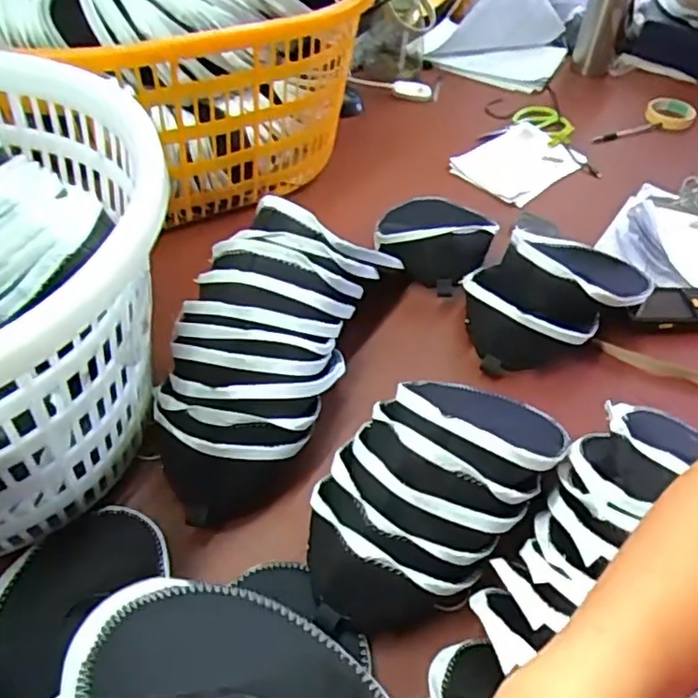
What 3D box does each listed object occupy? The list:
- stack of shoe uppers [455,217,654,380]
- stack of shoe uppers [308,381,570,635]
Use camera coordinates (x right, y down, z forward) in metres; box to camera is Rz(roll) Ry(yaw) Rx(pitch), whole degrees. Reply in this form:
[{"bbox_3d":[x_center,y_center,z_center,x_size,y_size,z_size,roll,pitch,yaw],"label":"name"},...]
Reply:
[{"bbox_3d":[0.271,-0.087,0.828,0.199,0.106,0.290,28,50,22],"label":"stack of shoe uppers"},{"bbox_3d":[0.077,0.119,0.598,0.168,0.133,0.292,35,53,27],"label":"stack of shoe uppers"}]

